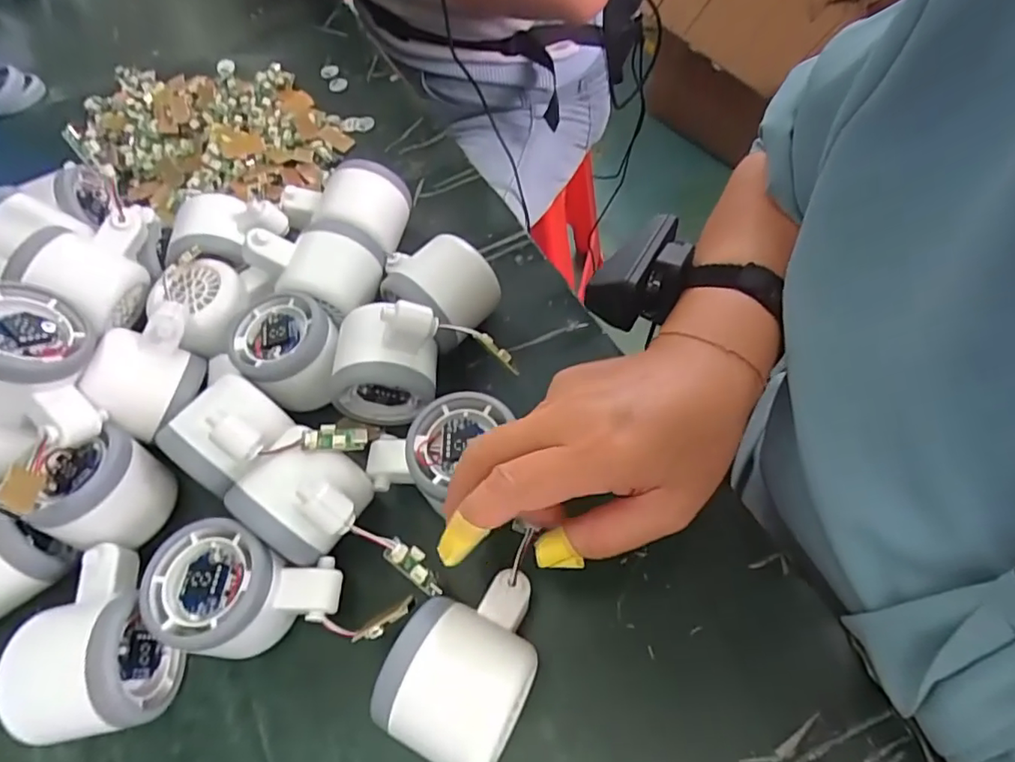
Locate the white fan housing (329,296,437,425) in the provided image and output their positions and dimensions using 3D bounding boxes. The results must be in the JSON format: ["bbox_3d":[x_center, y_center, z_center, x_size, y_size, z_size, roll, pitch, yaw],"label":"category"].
[{"bbox_3d":[-0.069,-0.016,0.331,0.063,0.070,0.055,0,60,6],"label":"white fan housing"}]

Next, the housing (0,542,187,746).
[{"bbox_3d":[-0.198,0.125,0.284,0.061,0.049,0.086,-14,59,-3],"label":"housing"}]

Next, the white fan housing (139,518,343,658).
[{"bbox_3d":[-0.127,0.106,0.284,0.082,0.044,0.055,9,61,11],"label":"white fan housing"}]

